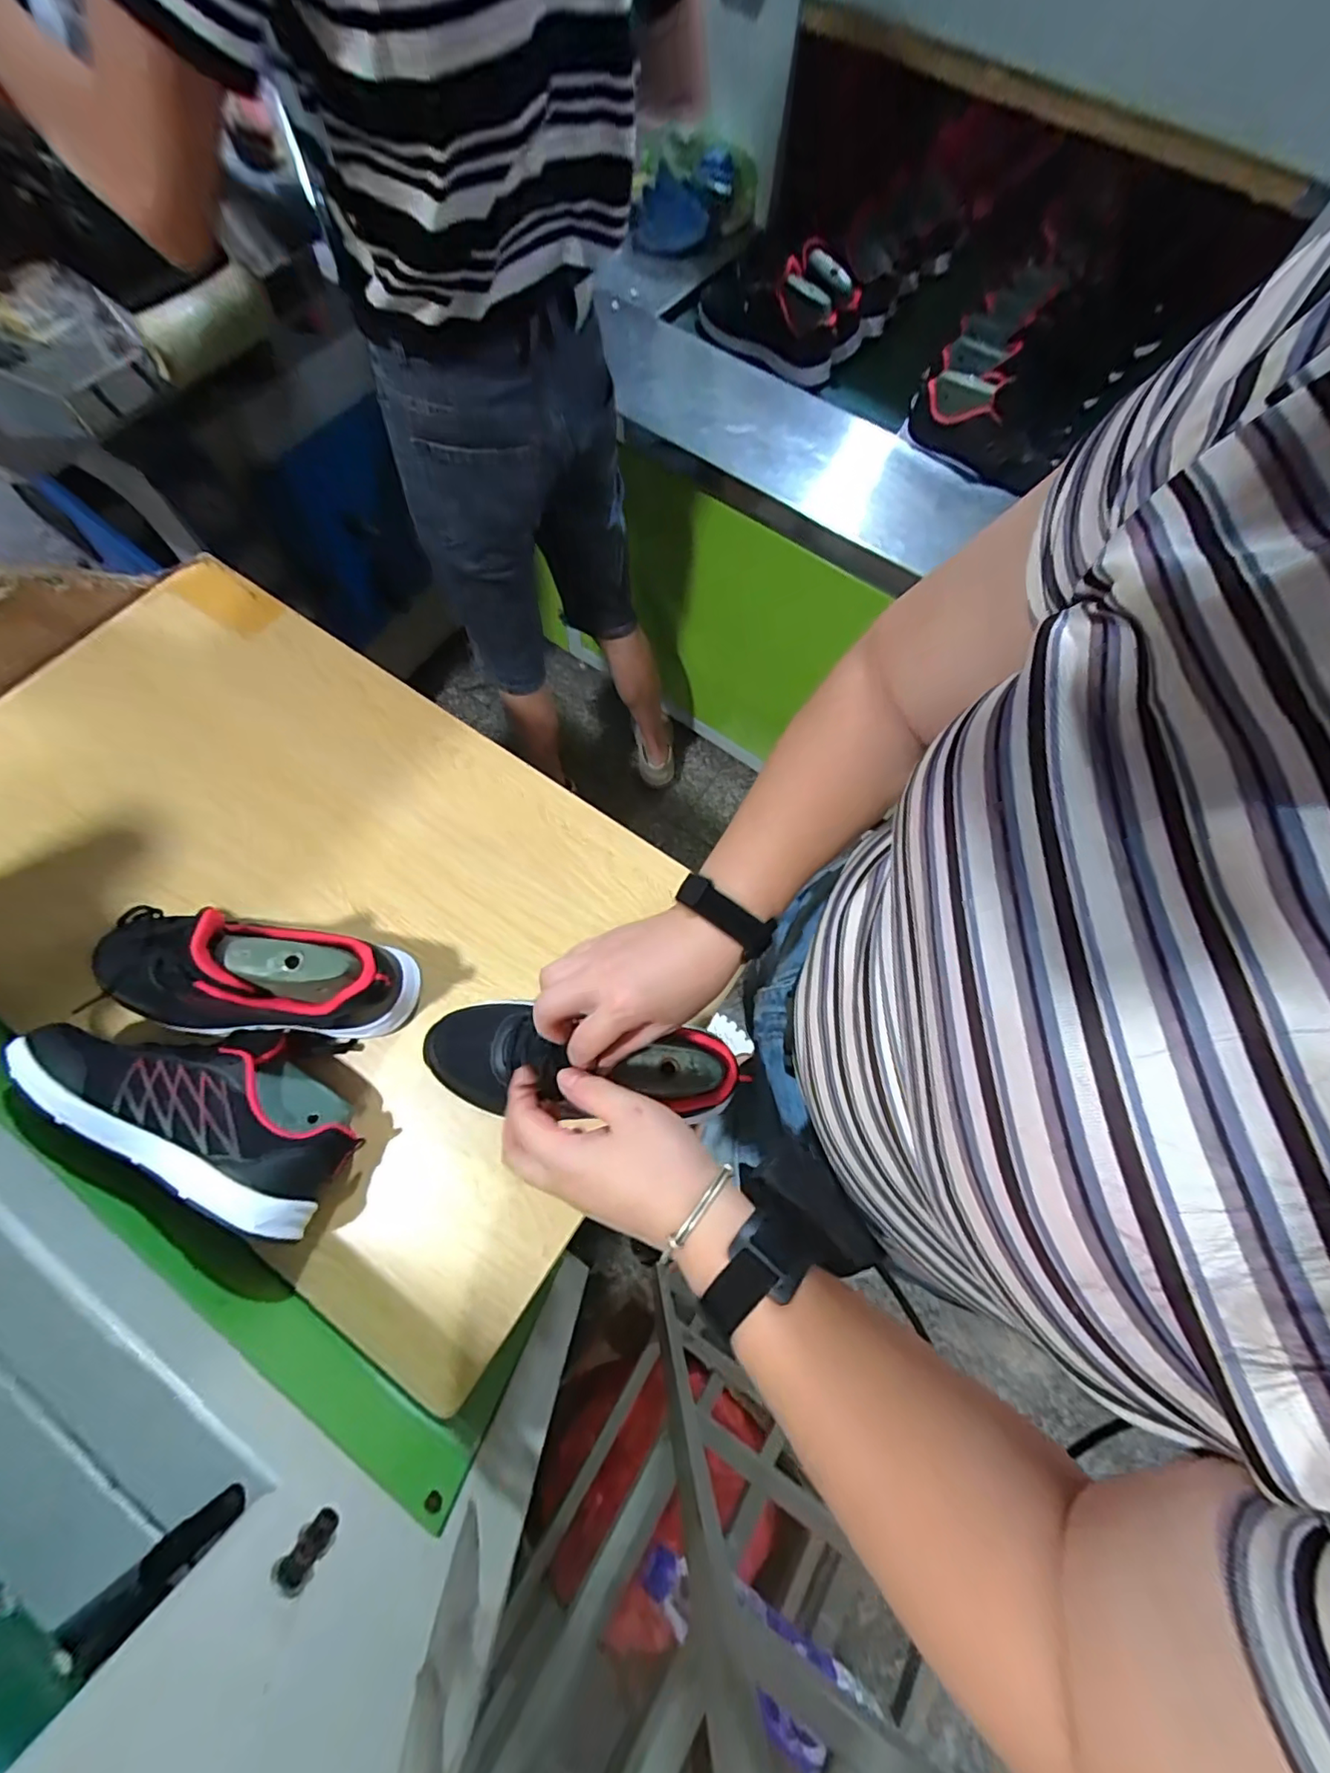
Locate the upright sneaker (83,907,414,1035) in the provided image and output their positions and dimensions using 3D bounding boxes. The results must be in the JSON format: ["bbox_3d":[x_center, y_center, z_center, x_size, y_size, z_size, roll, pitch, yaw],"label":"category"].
[{"bbox_3d":[-0.339,0.069,0.471,0.237,0.109,0.088,4,68,0],"label":"upright sneaker"}]

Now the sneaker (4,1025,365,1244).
[{"bbox_3d":[-0.348,0.153,0.453,0.239,0.097,0.117,27,70,8],"label":"sneaker"}]

